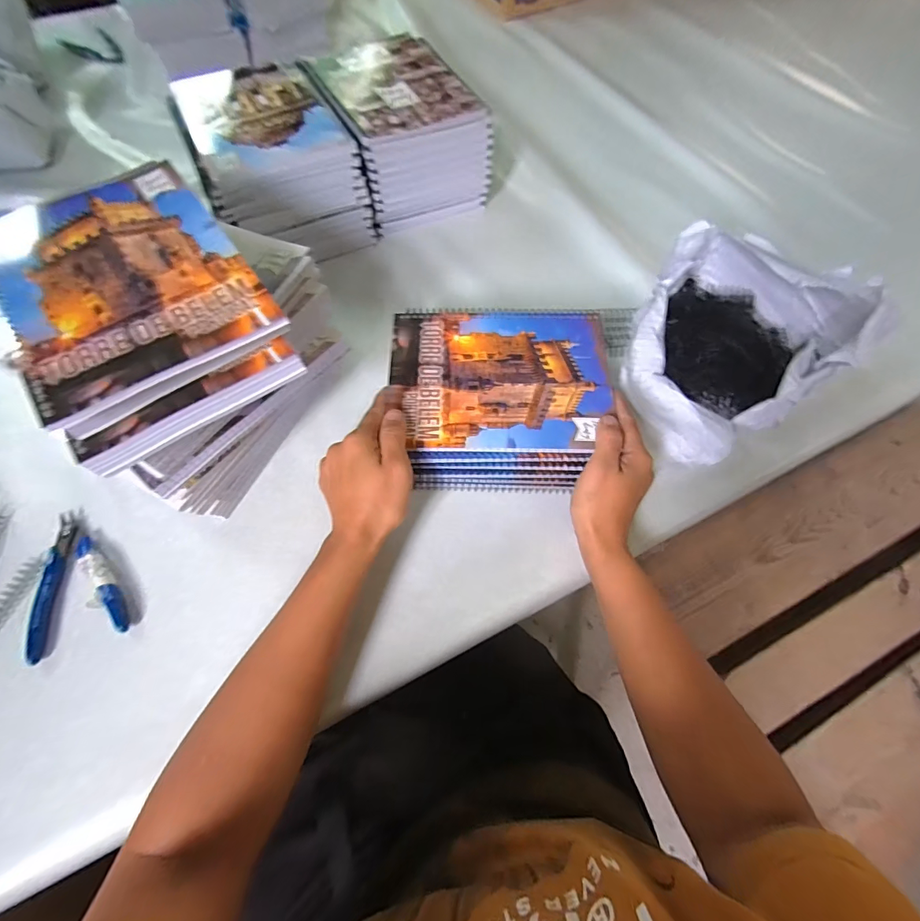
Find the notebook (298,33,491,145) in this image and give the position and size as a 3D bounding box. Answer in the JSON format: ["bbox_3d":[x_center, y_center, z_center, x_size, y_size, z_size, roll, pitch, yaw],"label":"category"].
[{"bbox_3d":[-0.083,-0.440,0.504,0.155,0.008,0.200,-26,69,-13],"label":"notebook"}]

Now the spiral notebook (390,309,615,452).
[{"bbox_3d":[0.036,-0.077,0.383,0.191,0.007,0.150,2,64,-1],"label":"spiral notebook"}]

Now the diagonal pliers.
[{"bbox_3d":[-0.316,0.094,0.356,0.067,0.012,0.117,-21,67,-11],"label":"diagonal pliers"}]

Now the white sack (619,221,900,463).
[{"bbox_3d":[0.249,-0.120,0.418,0.213,0.100,0.187,-30,69,-15],"label":"white sack"}]

